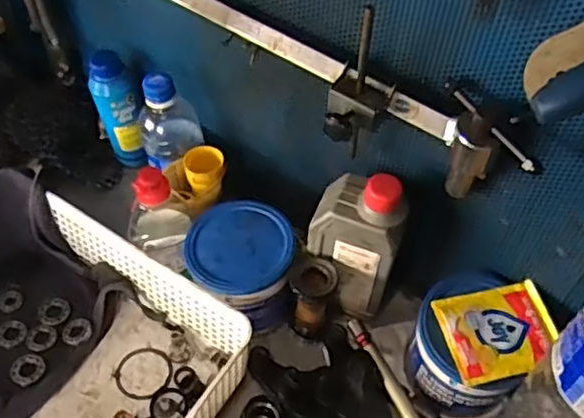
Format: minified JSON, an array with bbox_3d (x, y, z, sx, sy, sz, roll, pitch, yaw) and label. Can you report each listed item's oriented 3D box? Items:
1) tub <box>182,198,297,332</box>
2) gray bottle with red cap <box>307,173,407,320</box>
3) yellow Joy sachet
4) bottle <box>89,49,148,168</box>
[{"bbox_3d":[-0.050,0.057,0.624,0.102,0.082,0.110,-22,55,-19],"label":"tub"},{"bbox_3d":[0.057,0.029,0.590,0.079,0.160,0.052,14,52,9],"label":"gray bottle with red cap"},{"bbox_3d":[0.178,0.104,0.546,0.094,0.014,0.079,-12,53,-12],"label":"yellow Joy sachet"},{"bbox_3d":[-0.193,-0.106,0.707,0.039,0.148,0.036,-24,56,-20],"label":"bottle"}]

